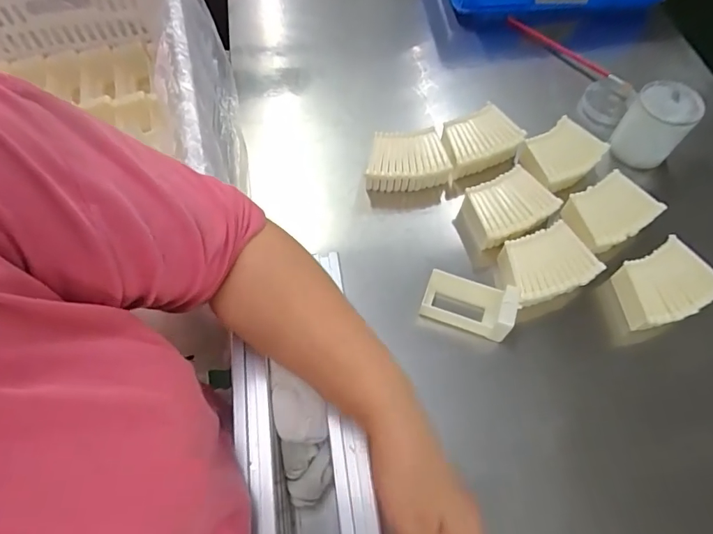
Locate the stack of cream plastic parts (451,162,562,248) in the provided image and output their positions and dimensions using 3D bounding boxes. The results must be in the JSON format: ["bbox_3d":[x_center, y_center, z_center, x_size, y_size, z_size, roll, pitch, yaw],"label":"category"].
[{"bbox_3d":[0.195,-0.071,0.605,0.111,0.056,0.086,-25,65,-14],"label":"stack of cream plastic parts"}]

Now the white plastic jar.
[{"bbox_3d":[0.415,-0.195,0.642,0.081,0.089,0.087,34,66,16],"label":"white plastic jar"}]

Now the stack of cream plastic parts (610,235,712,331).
[{"bbox_3d":[0.365,0.019,0.539,0.112,0.040,0.082,-25,65,-14],"label":"stack of cream plastic parts"}]

